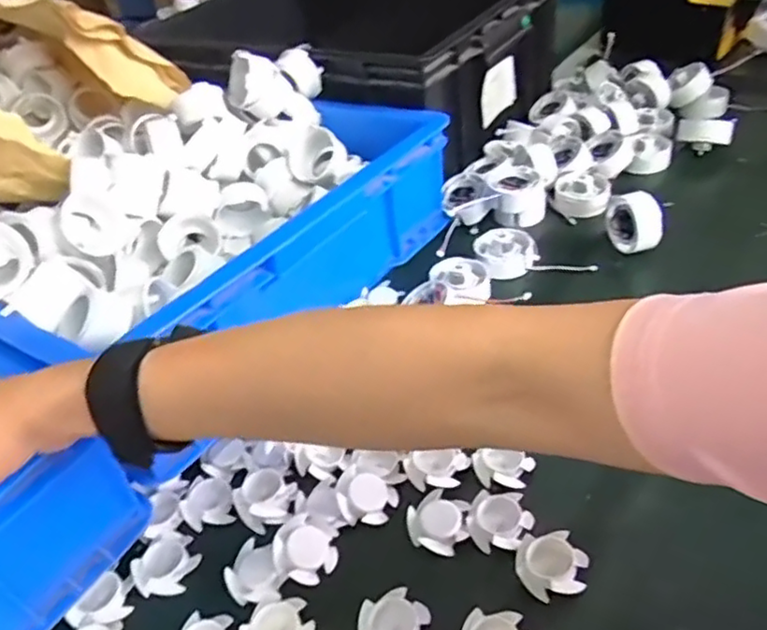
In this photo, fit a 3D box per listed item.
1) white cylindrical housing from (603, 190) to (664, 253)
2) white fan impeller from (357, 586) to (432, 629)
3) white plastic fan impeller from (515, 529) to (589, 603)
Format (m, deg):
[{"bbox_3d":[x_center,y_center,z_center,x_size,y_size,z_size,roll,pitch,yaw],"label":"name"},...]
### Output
[{"bbox_3d":[0.234,-0.091,0.597,0.026,0.054,0.056,-14,41,-6],"label":"white cylindrical housing"},{"bbox_3d":[0.006,0.179,0.366,0.041,0.012,0.037,-17,41,-9],"label":"white fan impeller"},{"bbox_3d":[0.099,0.147,0.379,0.039,0.010,0.037,-3,41,7],"label":"white plastic fan impeller"}]

